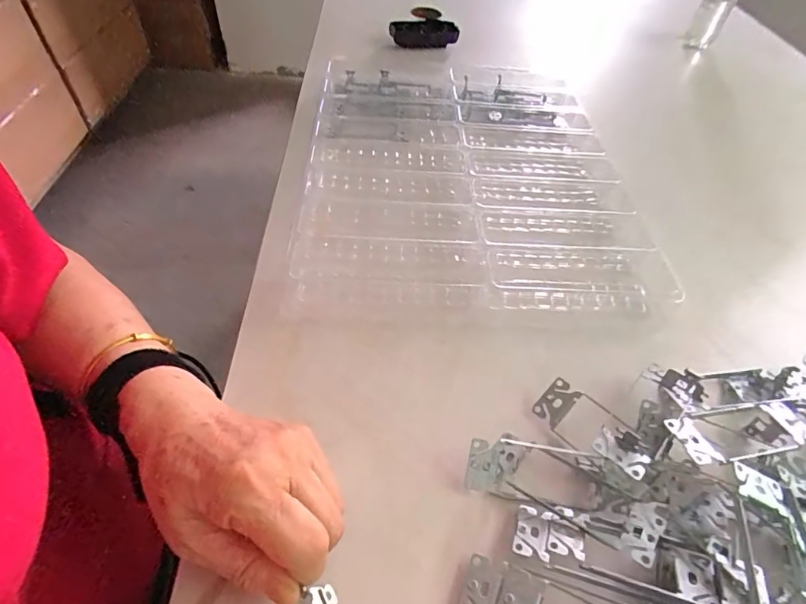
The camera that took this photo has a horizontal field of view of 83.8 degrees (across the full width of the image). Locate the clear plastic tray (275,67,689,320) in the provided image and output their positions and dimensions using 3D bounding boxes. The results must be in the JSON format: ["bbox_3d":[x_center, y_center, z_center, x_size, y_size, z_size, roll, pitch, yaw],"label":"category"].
[{"bbox_3d":[0.071,-0.170,0.526,0.347,0.036,0.440,2,50,-3],"label":"clear plastic tray"}]

